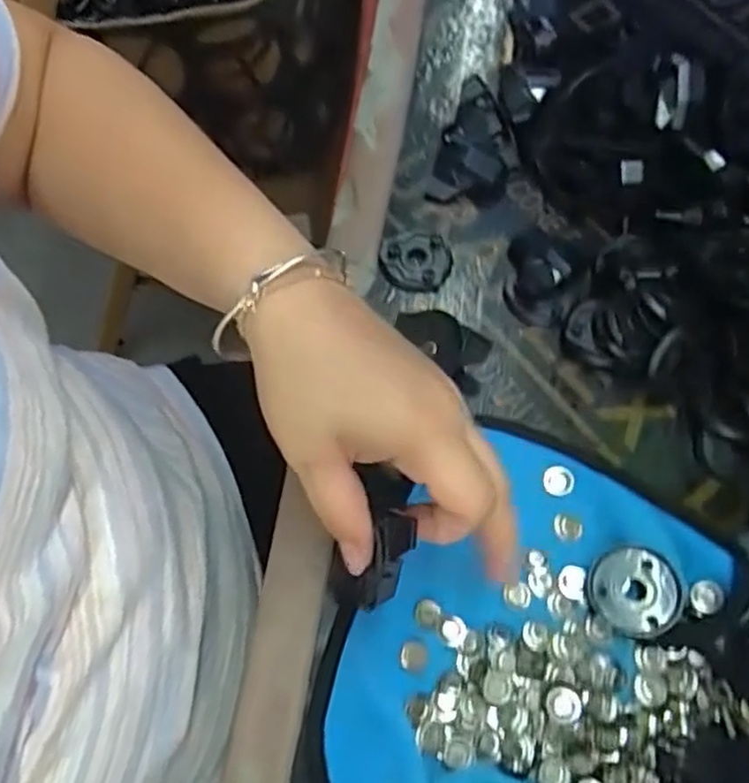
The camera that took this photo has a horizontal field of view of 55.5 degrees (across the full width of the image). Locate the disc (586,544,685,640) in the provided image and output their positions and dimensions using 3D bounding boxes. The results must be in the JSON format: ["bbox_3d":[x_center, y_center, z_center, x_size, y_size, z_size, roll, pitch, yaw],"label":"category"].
[{"bbox_3d":[0.125,0.096,0.343,0.041,0.009,0.041,0,67,0],"label":"disc"}]

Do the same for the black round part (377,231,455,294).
[{"bbox_3d":[0.025,-0.080,0.431,0.043,0.008,0.036,10,67,4],"label":"black round part"}]

